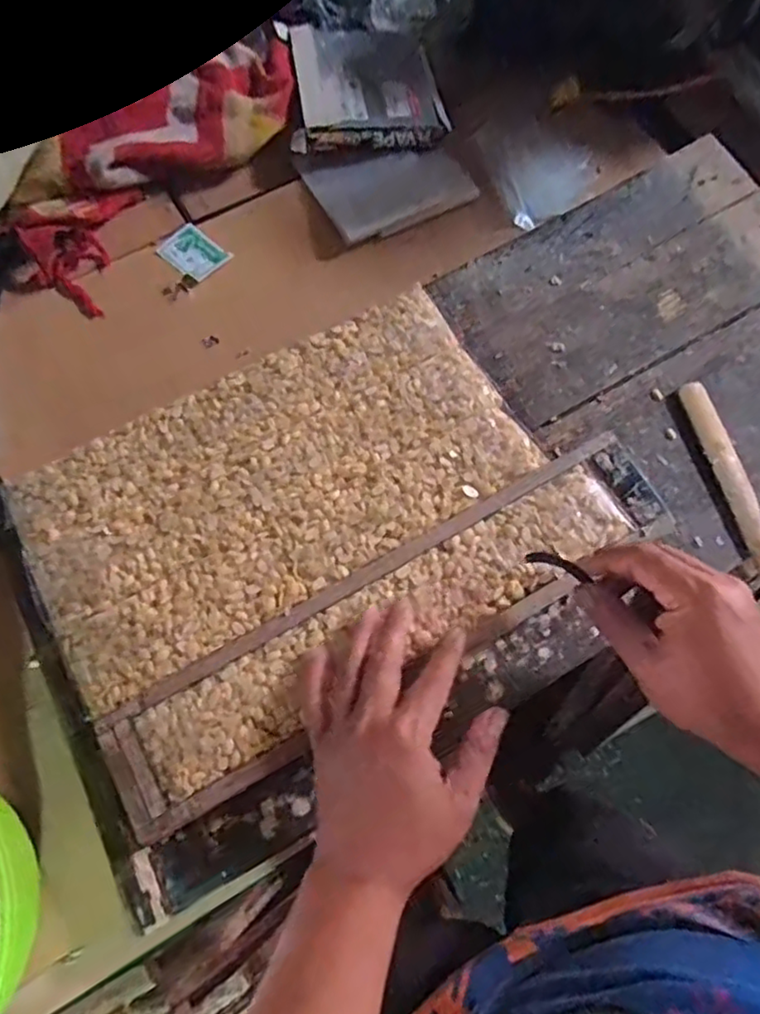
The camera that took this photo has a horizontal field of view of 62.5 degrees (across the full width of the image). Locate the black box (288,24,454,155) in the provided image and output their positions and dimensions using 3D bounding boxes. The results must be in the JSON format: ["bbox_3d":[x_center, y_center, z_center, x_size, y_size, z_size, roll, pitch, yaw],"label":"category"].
[{"bbox_3d":[-0.018,-0.434,0.645,0.153,0.027,0.153,-11,77,-3],"label":"black box"}]

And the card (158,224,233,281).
[{"bbox_3d":[-0.181,-0.248,0.608,0.061,0.004,0.047,37,79,8],"label":"card"}]

